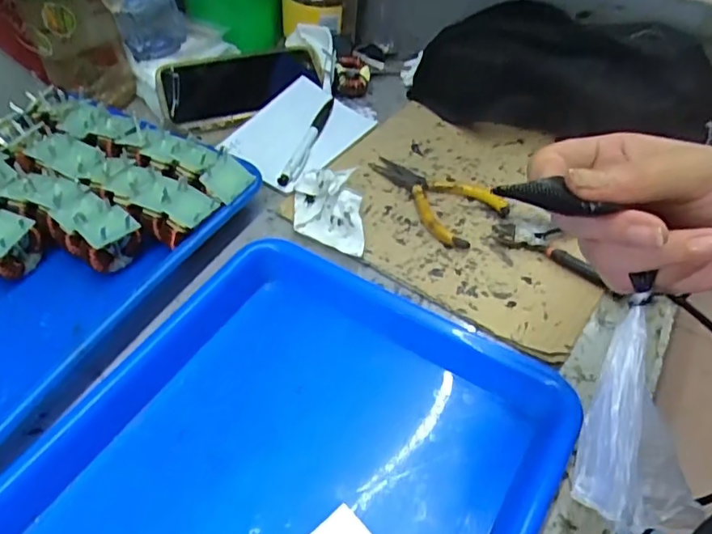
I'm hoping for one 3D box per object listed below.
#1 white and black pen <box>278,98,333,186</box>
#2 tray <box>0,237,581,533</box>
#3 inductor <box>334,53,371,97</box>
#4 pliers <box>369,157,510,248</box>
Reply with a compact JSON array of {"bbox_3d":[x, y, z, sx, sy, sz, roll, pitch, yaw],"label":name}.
[{"bbox_3d":[-0.043,-0.118,0.509,0.016,0.010,0.122,14,50,9],"label":"white and black pen"},{"bbox_3d":[-0.061,0.126,0.300,0.273,0.026,0.319,27,53,19],"label":"tray"},{"bbox_3d":[-0.003,-0.196,0.568,0.033,0.026,0.040,6,49,3],"label":"inductor"},{"bbox_3d":[0.071,-0.065,0.466,0.069,0.014,0.120,-20,53,-19],"label":"pliers"}]

